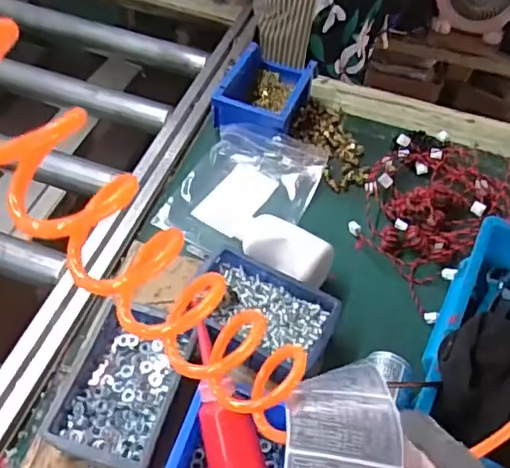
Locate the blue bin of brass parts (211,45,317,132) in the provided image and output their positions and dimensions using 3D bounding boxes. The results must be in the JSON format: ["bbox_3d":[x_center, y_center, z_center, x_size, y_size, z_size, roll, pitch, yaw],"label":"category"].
[{"bbox_3d":[0.013,-0.184,0.782,0.100,0.079,0.146,20,52,10],"label":"blue bin of brass parts"}]

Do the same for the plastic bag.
[{"bbox_3d":[-0.013,-0.065,0.698,0.156,0.040,0.206,24,53,13],"label":"plastic bag"}]

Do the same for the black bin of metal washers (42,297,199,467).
[{"bbox_3d":[-0.114,0.139,0.524,0.093,0.049,0.152,13,52,5],"label":"black bin of metal washers"}]

